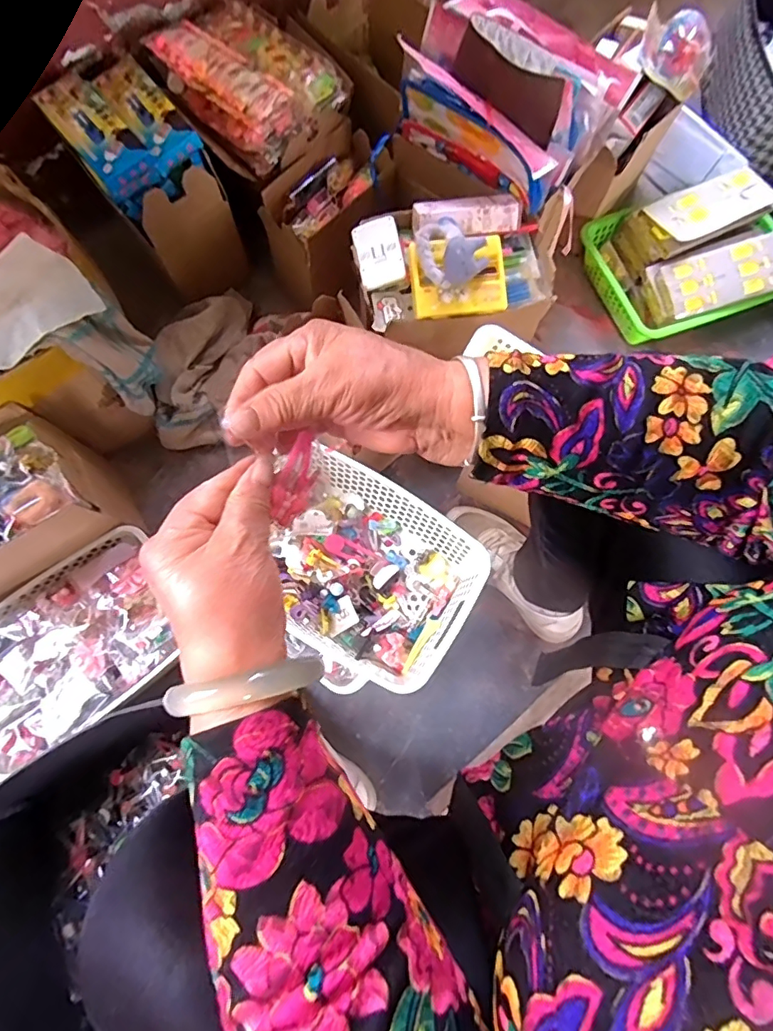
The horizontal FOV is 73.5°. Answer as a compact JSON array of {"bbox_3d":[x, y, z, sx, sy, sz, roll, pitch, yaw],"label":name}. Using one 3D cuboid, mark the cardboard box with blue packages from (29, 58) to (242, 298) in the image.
[{"bbox_3d":[-0.345,-0.477,0.770,0.146,0.220,0.205,-40,76,-15],"label":"cardboard box with blue packages"}]

